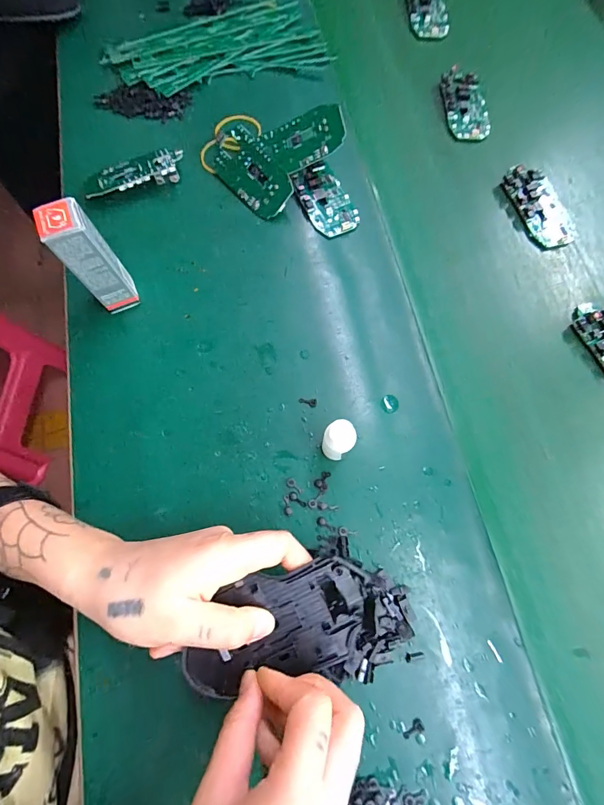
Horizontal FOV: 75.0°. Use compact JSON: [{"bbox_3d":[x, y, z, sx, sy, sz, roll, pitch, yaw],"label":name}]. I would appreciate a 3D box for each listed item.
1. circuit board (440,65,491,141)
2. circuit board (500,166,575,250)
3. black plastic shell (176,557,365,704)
[{"bbox_3d":[0.179,-0.322,0.425,0.046,0.013,0.082,-3,72,-4],"label":"circuit board"},{"bbox_3d":[0.235,-0.194,0.389,0.042,0.014,0.091,-20,74,-9],"label":"circuit board"},{"bbox_3d":[-0.017,0.136,0.245,0.110,0.017,0.064,-12,92,-7],"label":"black plastic shell"}]

